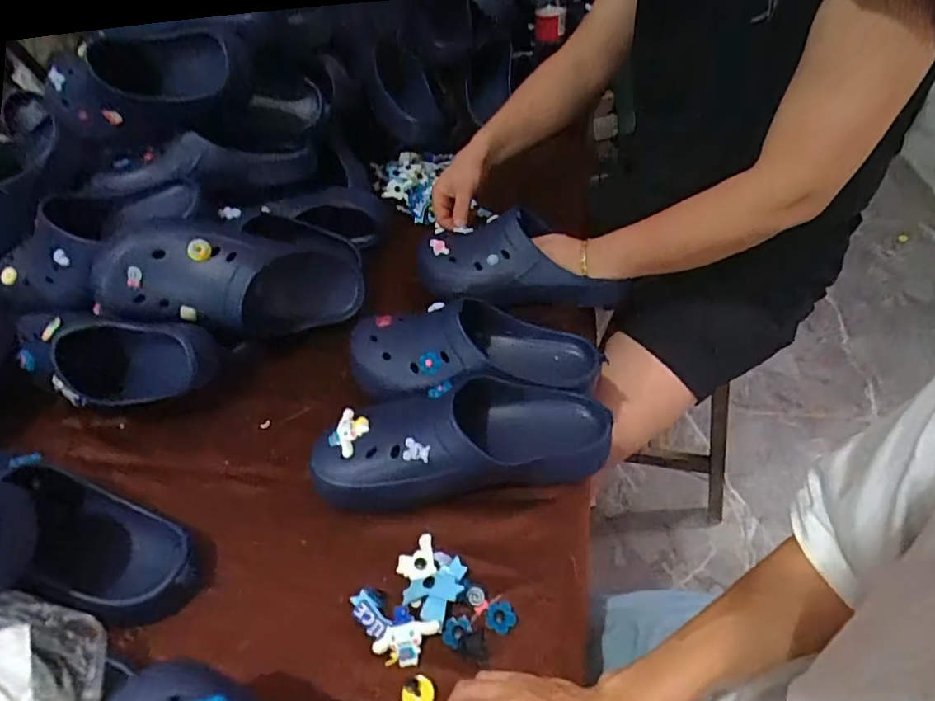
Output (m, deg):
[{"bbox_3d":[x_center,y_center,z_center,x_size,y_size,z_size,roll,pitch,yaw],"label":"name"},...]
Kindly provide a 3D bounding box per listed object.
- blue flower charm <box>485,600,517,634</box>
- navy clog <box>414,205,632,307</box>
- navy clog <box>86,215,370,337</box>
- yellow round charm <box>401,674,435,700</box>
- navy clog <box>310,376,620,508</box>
[{"bbox_3d":[0.026,0.221,0.461,0.023,0.011,0.023,-3,46,3],"label":"blue flower charm"},{"bbox_3d":[0.061,-0.119,0.715,0.271,0.099,0.084,8,48,14],"label":"navy clog"},{"bbox_3d":[-0.277,-0.096,0.688,0.304,0.117,0.118,-3,39,-28],"label":"navy clog"},{"bbox_3d":[-0.038,0.266,0.432,0.025,0.009,0.025,-3,46,3],"label":"yellow round charm"},{"bbox_3d":[-0.006,0.084,0.549,0.285,0.089,0.109,-9,42,-3],"label":"navy clog"}]

